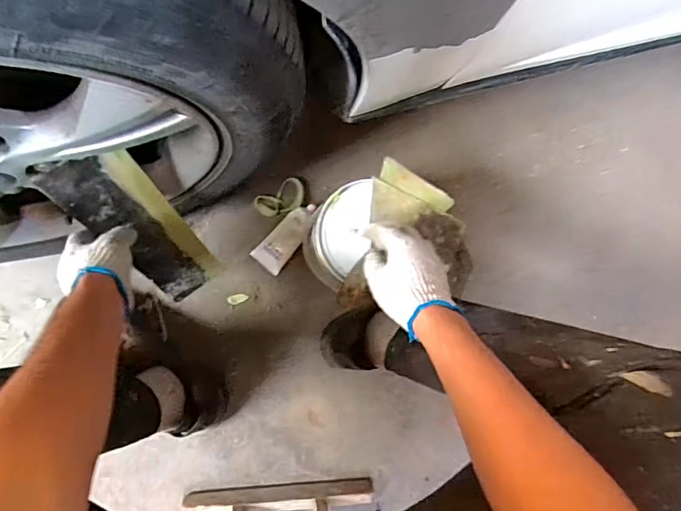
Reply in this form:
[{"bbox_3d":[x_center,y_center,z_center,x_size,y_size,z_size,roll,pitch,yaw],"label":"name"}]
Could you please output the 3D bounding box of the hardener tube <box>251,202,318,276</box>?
[{"bbox_3d":[-0.084,-0.030,0.755,0.051,0.019,0.122,41,82,1],"label":"hardener tube"}]

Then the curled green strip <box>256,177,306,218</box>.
[{"bbox_3d":[-0.095,-0.091,0.767,0.082,0.014,0.048,-36,87,-7],"label":"curled green strip"}]

